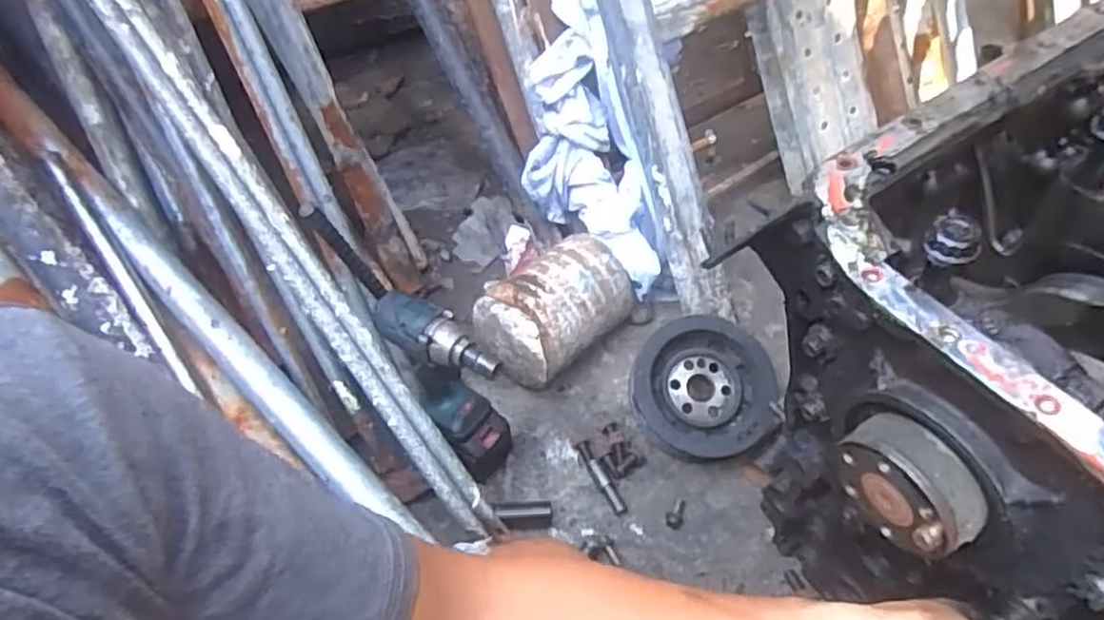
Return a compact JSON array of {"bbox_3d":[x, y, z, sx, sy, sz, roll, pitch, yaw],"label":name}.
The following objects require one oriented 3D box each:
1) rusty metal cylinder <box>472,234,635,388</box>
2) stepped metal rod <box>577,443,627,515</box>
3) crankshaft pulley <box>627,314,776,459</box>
[{"bbox_3d":[0.006,0.010,1.047,0.213,0.155,0.140,-38,55,-26],"label":"rusty metal cylinder"},{"bbox_3d":[0.065,0.223,0.934,0.021,0.014,0.121,-22,50,-14],"label":"stepped metal rod"},{"bbox_3d":[0.210,0.109,0.975,0.190,0.062,0.188,2,68,-5],"label":"crankshaft pulley"}]

